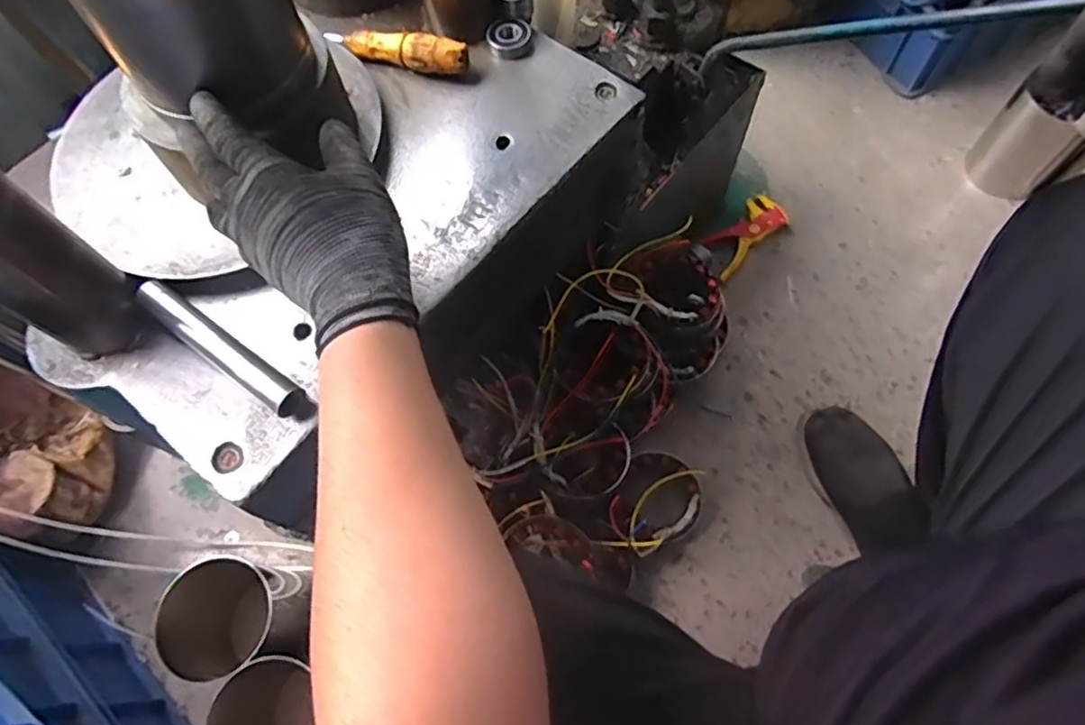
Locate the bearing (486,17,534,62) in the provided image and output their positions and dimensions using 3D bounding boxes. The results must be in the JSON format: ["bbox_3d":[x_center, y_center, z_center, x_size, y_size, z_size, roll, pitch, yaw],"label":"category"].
[{"bbox_3d":[-0.029,-0.290,0.573,0.039,0.011,0.042,-10,66,-1],"label":"bearing"}]

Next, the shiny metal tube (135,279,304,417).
[{"bbox_3d":[-0.231,-0.012,0.454,0.150,0.016,0.023,33,72,16],"label":"shiny metal tube"}]

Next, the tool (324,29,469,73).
[{"bbox_3d":[-0.127,-0.272,0.559,0.129,0.034,0.020,12,68,8],"label":"tool"}]

